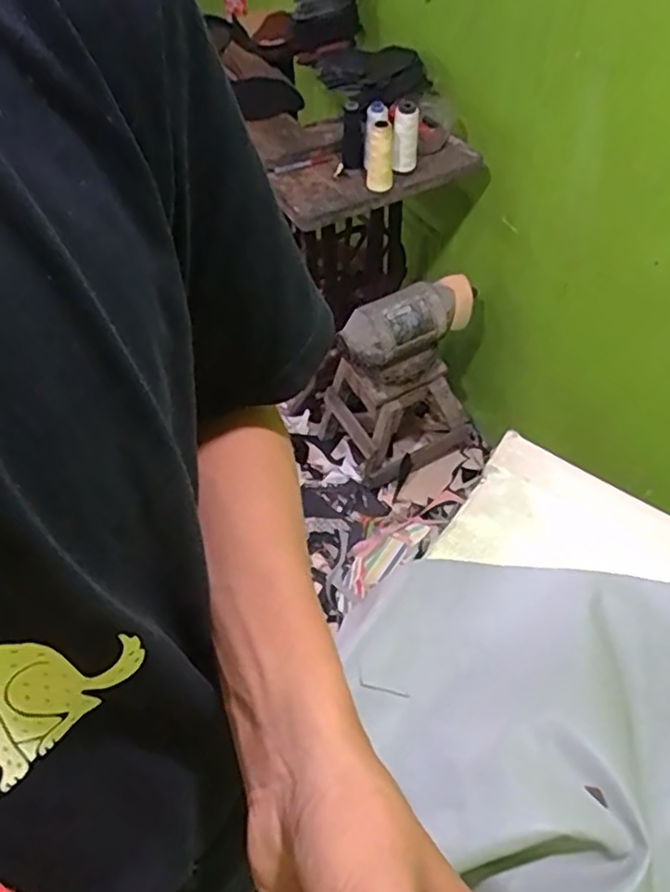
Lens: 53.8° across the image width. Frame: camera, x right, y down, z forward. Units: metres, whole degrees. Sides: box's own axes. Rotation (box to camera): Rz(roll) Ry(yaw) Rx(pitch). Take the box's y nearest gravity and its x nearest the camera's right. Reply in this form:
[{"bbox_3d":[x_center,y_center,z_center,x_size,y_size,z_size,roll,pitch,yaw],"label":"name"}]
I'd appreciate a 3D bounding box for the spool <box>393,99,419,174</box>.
[{"bbox_3d":[0.124,-0.542,1.163,0.042,0.111,0.043,-1,52,2],"label":"spool"}]

